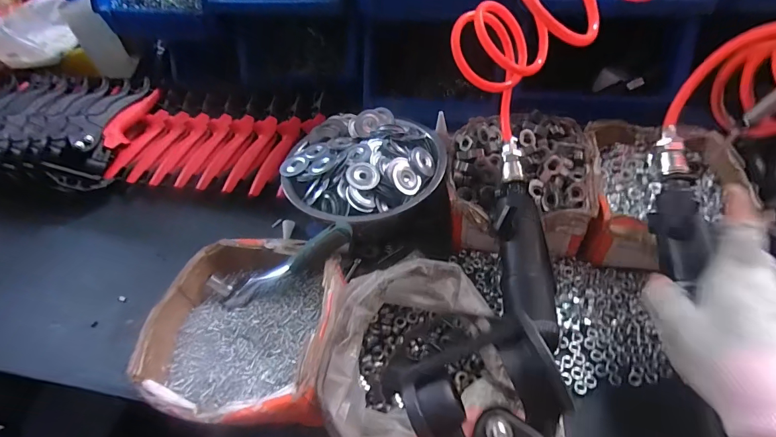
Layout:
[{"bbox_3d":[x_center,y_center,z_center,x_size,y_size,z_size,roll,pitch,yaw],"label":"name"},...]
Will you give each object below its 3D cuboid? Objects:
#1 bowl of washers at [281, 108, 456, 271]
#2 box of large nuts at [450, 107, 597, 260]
[{"bbox_3d":[-0.026,-0.044,0.458,0.183,0.086,0.181,-8,47,0],"label":"bowl of washers"},{"bbox_3d":[0.144,-0.042,0.423,0.151,0.079,0.172,5,49,11],"label":"box of large nuts"}]

